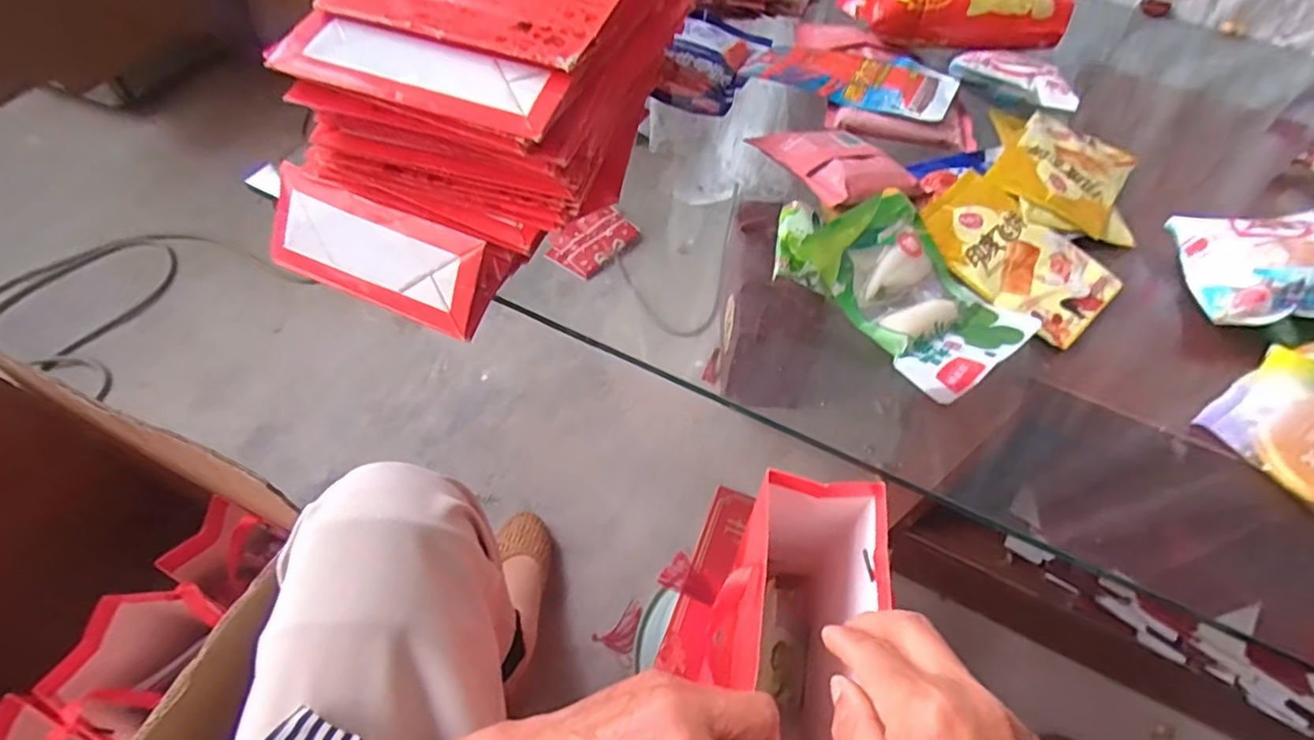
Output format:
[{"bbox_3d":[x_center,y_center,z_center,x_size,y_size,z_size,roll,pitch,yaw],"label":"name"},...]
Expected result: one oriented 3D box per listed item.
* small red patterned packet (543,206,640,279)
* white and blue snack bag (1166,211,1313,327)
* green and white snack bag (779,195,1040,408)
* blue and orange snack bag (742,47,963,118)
[{"bbox_3d":[-0.119,-0.235,1.110,0.105,0.015,0.151,39,73,9],"label":"small red patterned packet"},{"bbox_3d":[0.480,-0.081,0.476,0.112,0.048,0.113,7,56,3],"label":"white and blue snack bag"},{"bbox_3d":[0.180,-0.067,0.455,0.182,0.047,0.129,36,62,20],"label":"green and white snack bag"},{"bbox_3d":[0.191,-0.293,0.605,0.193,0.027,0.109,20,57,11],"label":"blue and orange snack bag"}]

